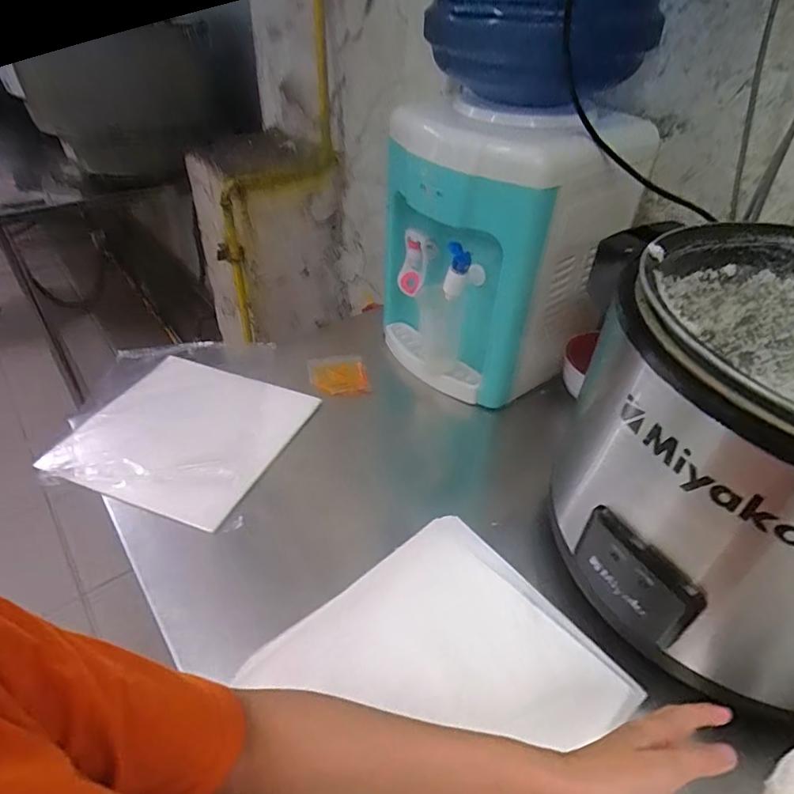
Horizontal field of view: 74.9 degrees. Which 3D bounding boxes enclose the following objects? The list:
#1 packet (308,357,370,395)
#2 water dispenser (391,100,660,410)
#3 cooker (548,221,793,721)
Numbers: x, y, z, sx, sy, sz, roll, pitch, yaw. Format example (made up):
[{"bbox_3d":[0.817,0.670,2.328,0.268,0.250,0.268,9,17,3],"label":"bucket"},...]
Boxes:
[{"bbox_3d":[-0.092,-0.036,0.818,0.089,0.018,0.079,-7,41,-11],"label":"packet"},{"bbox_3d":[0.148,-0.222,0.782,0.284,0.355,0.271,-25,47,-28],"label":"water dispenser"},{"bbox_3d":[0.353,0.052,0.485,0.346,0.282,0.354,11,41,10],"label":"cooker"}]

